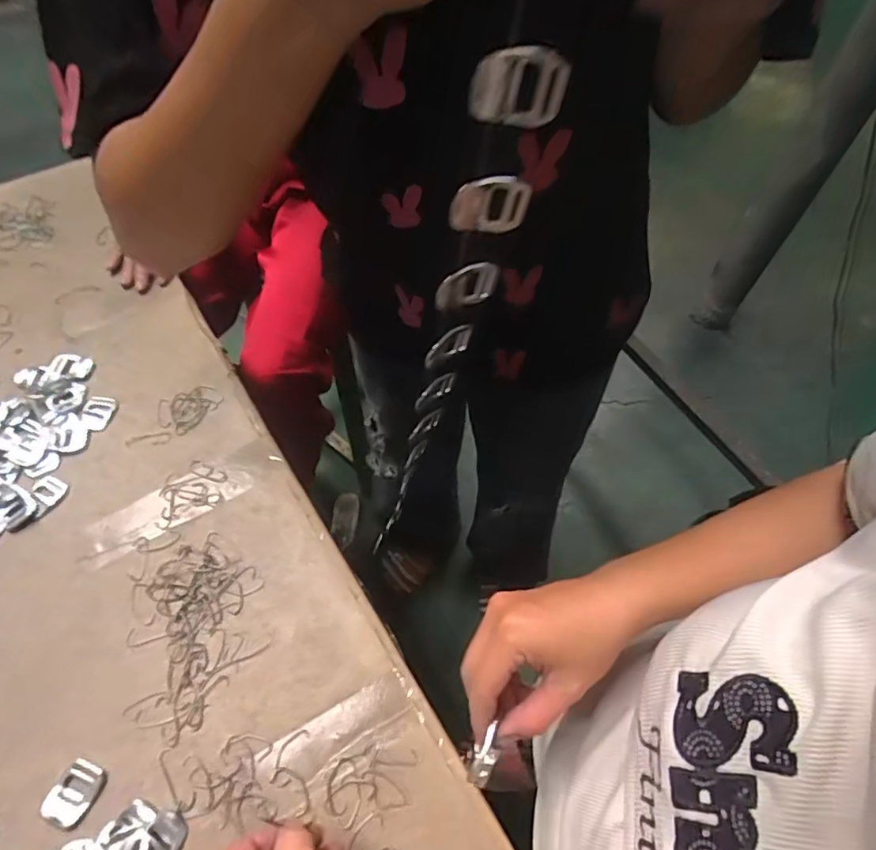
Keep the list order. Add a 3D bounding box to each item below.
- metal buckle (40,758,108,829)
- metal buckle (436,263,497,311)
[{"bbox_3d":[-0.258,0.261,0.398,0.031,0.004,0.039,22,61,11],"label":"metal buckle"},{"bbox_3d":[0.016,-0.079,0.326,0.037,0.031,0.007,-23,62,-15],"label":"metal buckle"}]

